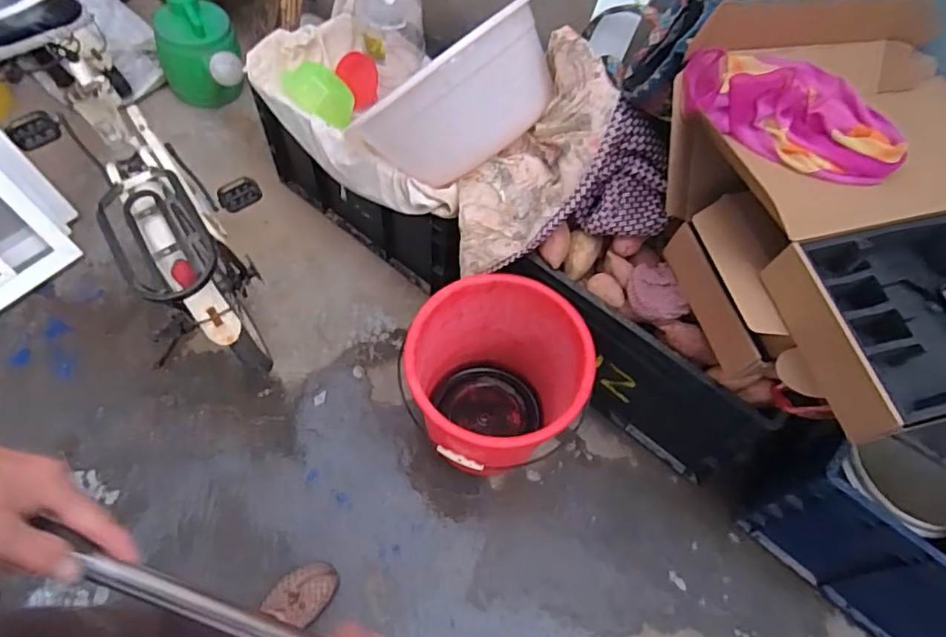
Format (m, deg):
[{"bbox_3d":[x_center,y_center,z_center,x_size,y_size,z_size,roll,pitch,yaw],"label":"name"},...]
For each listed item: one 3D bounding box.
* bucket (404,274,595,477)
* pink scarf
[{"bbox_3d":[0.044,0.134,1.149,0.296,0.319,0.316,2,60,-3],"label":"bucket"},{"bbox_3d":[0.484,-0.325,0.893,0.327,0.087,0.194,25,61,10],"label":"pink scarf"}]

